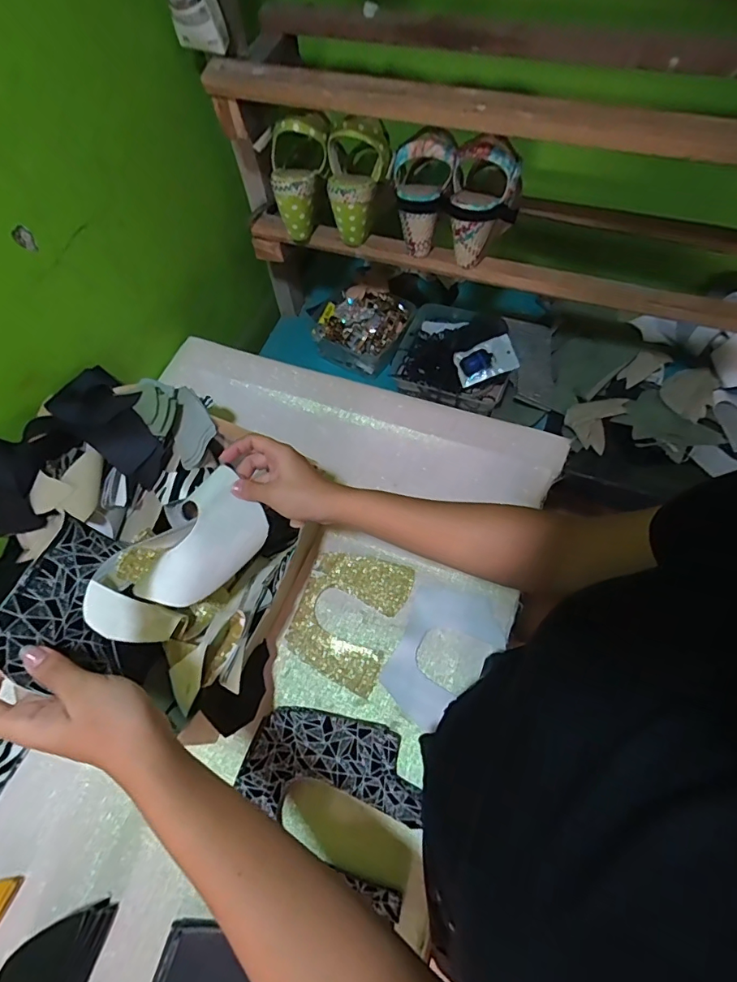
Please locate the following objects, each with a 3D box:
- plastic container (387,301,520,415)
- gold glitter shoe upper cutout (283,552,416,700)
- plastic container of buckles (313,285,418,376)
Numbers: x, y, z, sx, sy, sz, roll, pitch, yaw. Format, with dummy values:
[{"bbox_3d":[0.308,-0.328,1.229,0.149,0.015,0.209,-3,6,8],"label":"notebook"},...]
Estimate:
[{"bbox_3d":[0.155,-0.242,0.841,0.201,0.062,0.201,19,65,12],"label":"plastic container"},{"bbox_3d":[-0.025,0.148,0.584,0.119,0.009,0.154,19,65,12],"label":"gold glitter shoe upper cutout"},{"bbox_3d":[-0.009,-0.305,0.900,0.155,0.062,0.149,24,67,14],"label":"plastic container of buckles"}]

